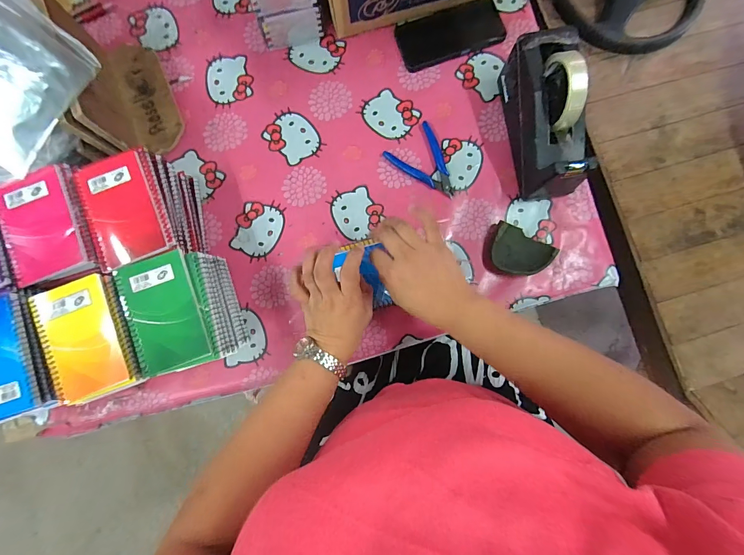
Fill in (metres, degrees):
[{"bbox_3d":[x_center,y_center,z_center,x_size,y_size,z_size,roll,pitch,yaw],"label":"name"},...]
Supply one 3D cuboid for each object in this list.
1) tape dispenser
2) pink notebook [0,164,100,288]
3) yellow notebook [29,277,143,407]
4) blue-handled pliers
[{"bbox_3d":[0.242,-0.223,0.471,0.073,0.111,0.202,-8,85,0],"label":"tape dispenser"},{"bbox_3d":[-0.397,-0.062,0.419,0.096,0.009,0.135,-21,85,-2],"label":"pink notebook"},{"bbox_3d":[-0.336,0.072,0.401,0.090,0.008,0.135,-22,85,-2],"label":"yellow notebook"},{"bbox_3d":[0.086,-0.171,0.532,0.083,0.007,0.116,-37,85,-3],"label":"blue-handled pliers"}]

